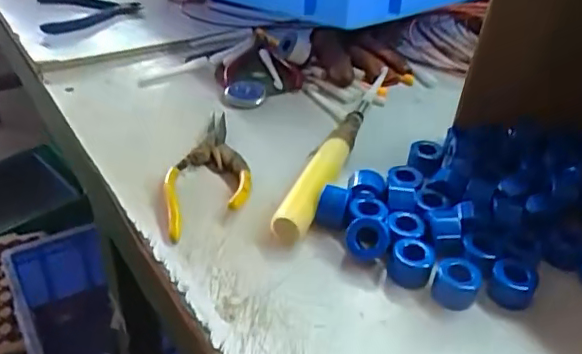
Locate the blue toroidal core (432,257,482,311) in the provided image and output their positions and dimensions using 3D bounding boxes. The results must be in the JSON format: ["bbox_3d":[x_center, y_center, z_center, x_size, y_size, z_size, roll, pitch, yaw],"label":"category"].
[{"bbox_3d":[0.103,0.065,0.360,0.027,0.021,0.029,11,37,11],"label":"blue toroidal core"}]

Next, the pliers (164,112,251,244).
[{"bbox_3d":[-0.064,-0.005,0.436,0.060,0.022,0.146,-3,37,-9],"label":"pliers"}]

